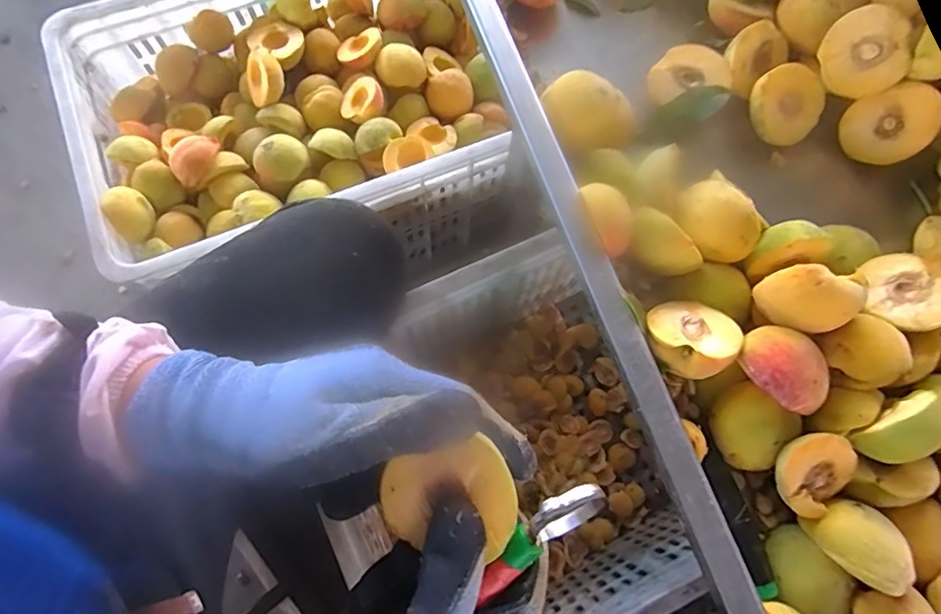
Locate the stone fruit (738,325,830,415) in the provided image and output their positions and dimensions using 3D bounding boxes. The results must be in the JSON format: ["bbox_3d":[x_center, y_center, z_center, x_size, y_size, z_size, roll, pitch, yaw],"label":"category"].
[{"bbox_3d":[0.201,0.038,0.343,0.053,0.024,0.046,32,74,7],"label":"stone fruit"}]

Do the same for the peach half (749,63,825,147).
[{"bbox_3d":[0.256,-0.165,0.450,0.059,0.027,0.059,-1,96,-8],"label":"peach half"}]

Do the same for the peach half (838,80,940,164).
[{"bbox_3d":[0.344,-0.151,0.447,0.031,0.066,0.057,-38,110,-48],"label":"peach half"}]

